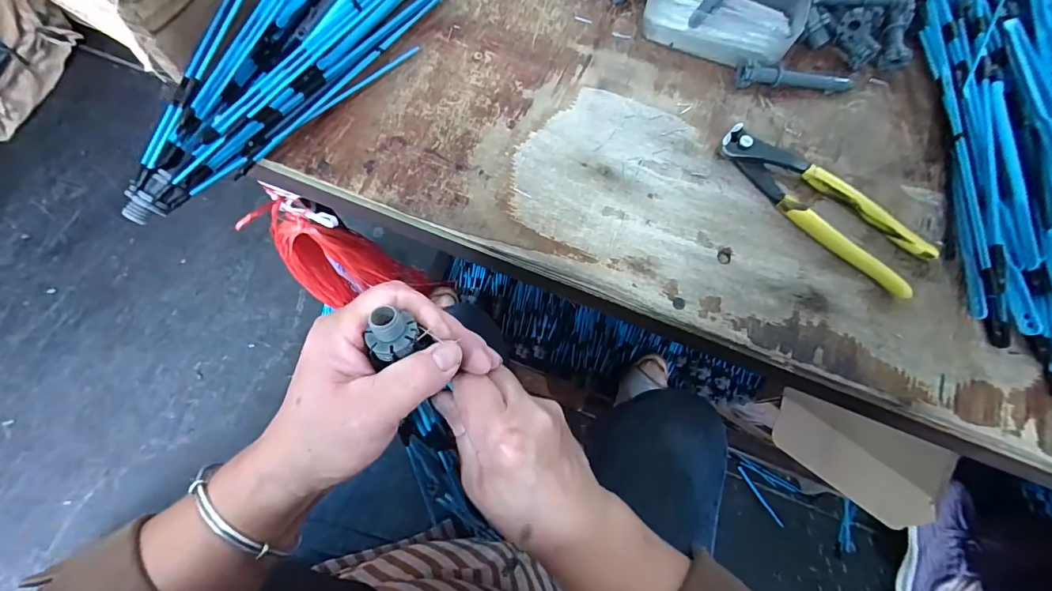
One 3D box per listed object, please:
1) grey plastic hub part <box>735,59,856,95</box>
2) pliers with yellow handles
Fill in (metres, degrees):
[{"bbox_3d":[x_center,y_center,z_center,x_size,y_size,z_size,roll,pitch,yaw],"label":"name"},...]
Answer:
[{"bbox_3d":[0.213,-0.172,0.349,0.092,0.018,0.018,-1,74,-2],"label":"grey plastic hub part"},{"bbox_3d":[0.215,-0.068,0.325,0.163,0.019,0.048,41,77,10],"label":"pliers with yellow handles"}]

